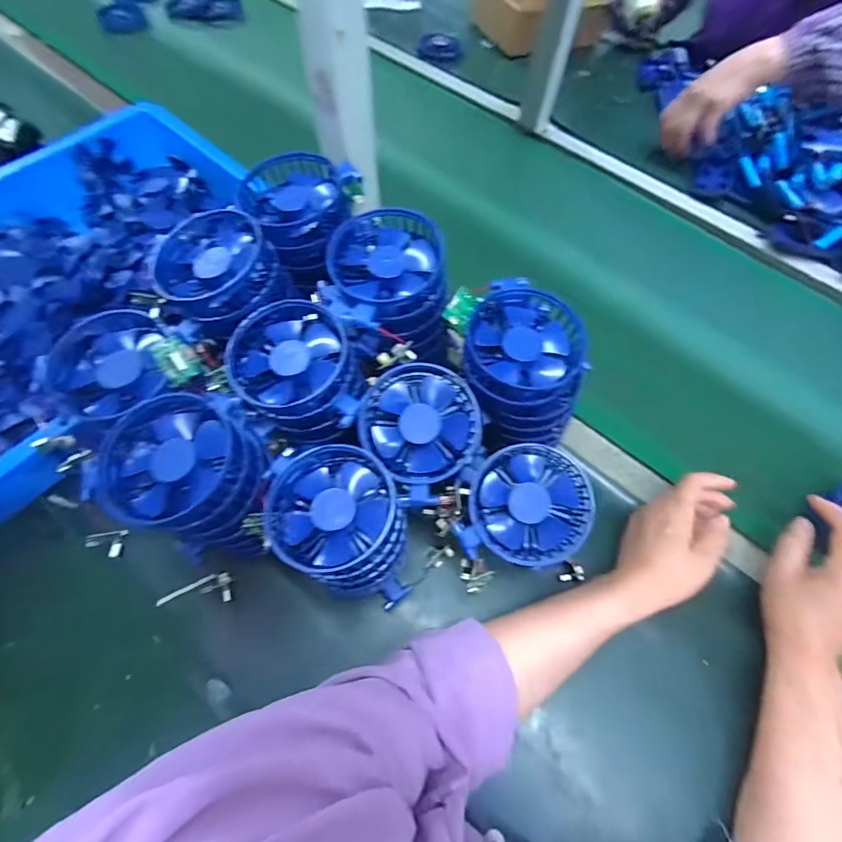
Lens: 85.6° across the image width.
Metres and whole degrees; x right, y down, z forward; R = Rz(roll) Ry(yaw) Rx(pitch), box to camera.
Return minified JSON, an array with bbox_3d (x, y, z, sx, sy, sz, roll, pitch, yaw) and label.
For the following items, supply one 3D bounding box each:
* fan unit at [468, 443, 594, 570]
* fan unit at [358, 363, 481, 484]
[{"bbox_3d":[0.086,0.066,0.363,0.088,0.042,0.088,-2,83,14],"label":"fan unit"},{"bbox_3d":[0.000,0.001,0.356,0.088,0.030,0.088,0,89,-1],"label":"fan unit"}]

